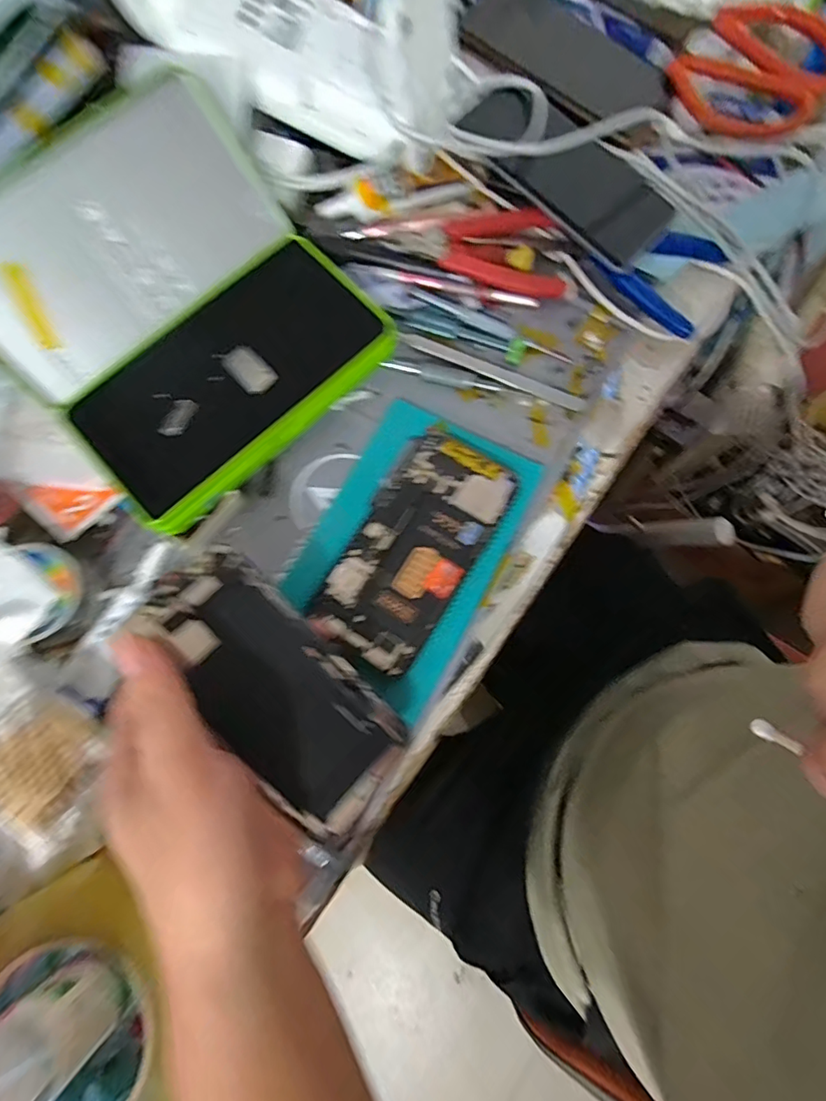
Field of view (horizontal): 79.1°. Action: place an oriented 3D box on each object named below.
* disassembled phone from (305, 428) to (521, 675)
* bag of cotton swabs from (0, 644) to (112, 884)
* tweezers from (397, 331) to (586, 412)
[{"bbox_3d":[0.000,-0.004,0.309,0.073,0.012,0.145,31,78,7],"label":"disassembled phone"},{"bbox_3d":[-0.202,0.100,0.247,0.116,0.030,0.062,38,79,9],"label":"bag of cotton swabs"},{"bbox_3d":[0.052,-0.122,0.339,0.132,0.005,0.011,23,77,6],"label":"tweezers"}]

